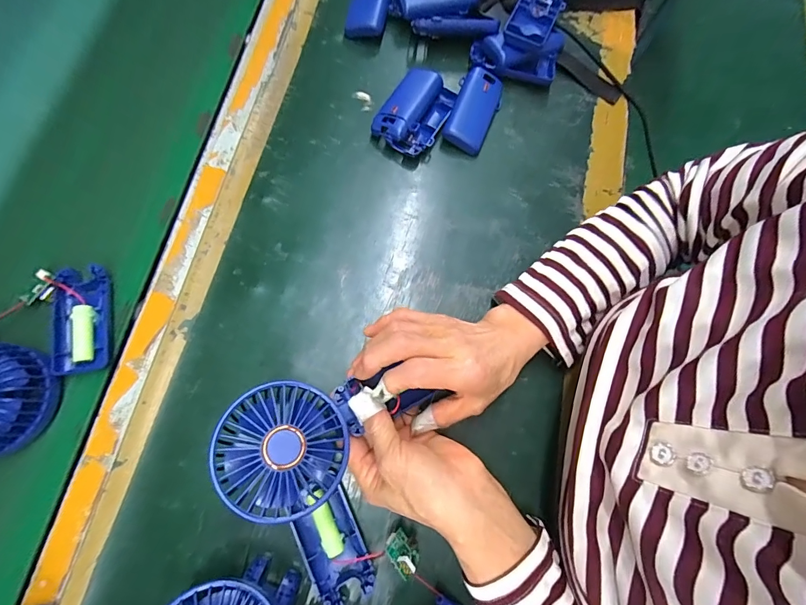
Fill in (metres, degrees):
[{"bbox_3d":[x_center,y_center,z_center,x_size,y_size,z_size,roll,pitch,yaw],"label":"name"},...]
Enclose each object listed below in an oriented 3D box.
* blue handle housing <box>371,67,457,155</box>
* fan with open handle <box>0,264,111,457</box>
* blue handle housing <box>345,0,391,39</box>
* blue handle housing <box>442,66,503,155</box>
[{"bbox_3d":[0.015,-0.198,0.406,0.061,0.030,0.092,30,76,6],"label":"blue handle housing"},{"bbox_3d":[-0.305,0.038,0.315,0.094,0.037,0.155,32,76,7],"label":"fan with open handle"},{"bbox_3d":[-0.036,-0.335,0.440,0.043,0.032,0.080,13,74,2],"label":"blue handle housing"},{"bbox_3d":[0.074,-0.202,0.412,0.043,0.019,0.091,23,77,-18],"label":"blue handle housing"}]

